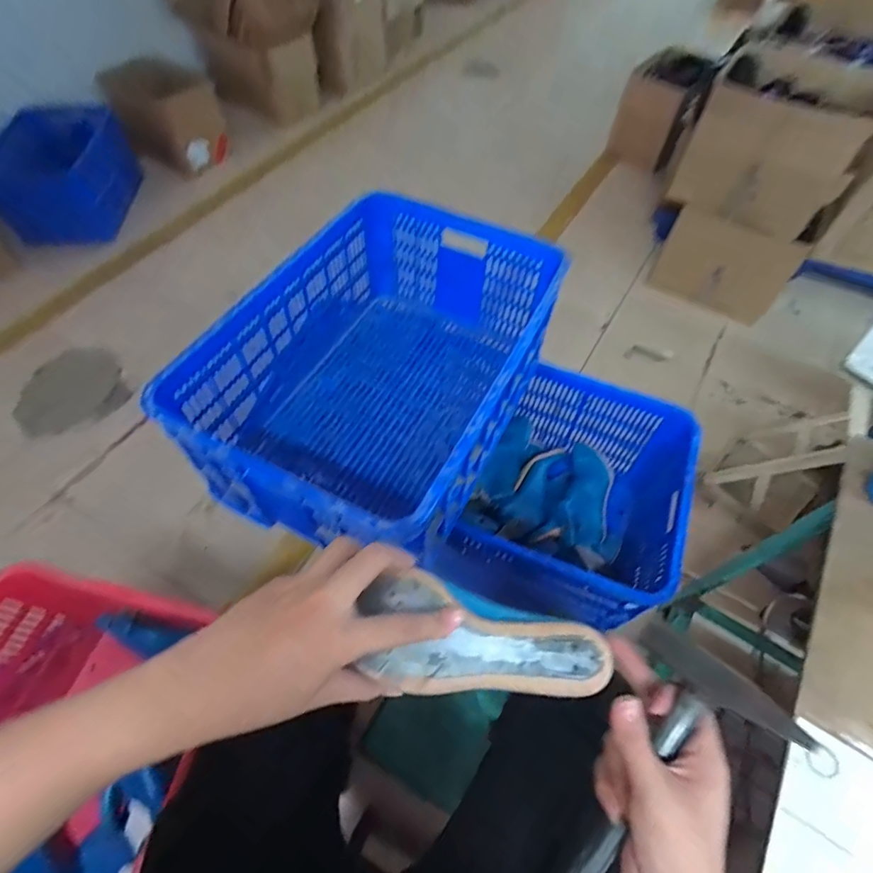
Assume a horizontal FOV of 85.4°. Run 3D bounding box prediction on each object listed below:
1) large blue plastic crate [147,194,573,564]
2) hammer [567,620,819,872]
[{"bbox_3d":[-0.076,-0.120,0.815,0.405,0.261,0.603,23,61,13],"label":"large blue plastic crate"},{"bbox_3d":[0.147,0.263,0.336,0.104,0.035,0.232,33,86,18],"label":"hammer"}]

